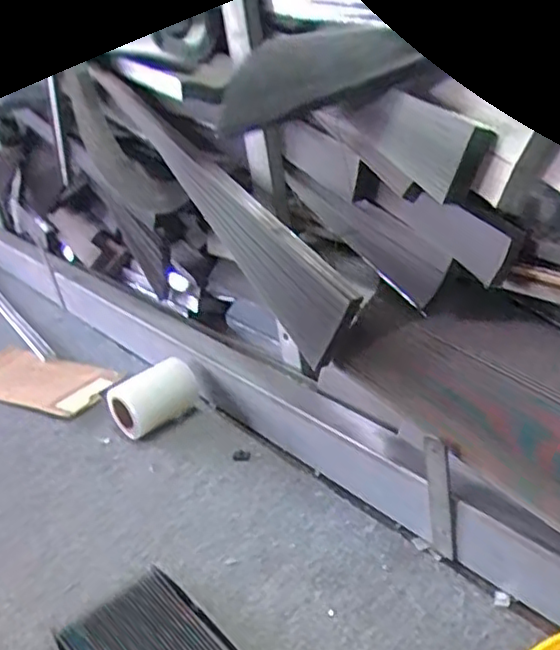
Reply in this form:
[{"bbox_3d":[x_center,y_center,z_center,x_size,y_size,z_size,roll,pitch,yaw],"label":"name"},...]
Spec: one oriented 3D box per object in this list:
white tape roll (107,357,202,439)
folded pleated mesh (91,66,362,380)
[{"bbox_3d":[-0.171,0.101,0.930,0.120,0.062,0.067,-23,30,-31],"label":"white tape roll"},{"bbox_3d":[-0.095,-0.171,0.819,0.038,0.082,0.570,-20,52,-26],"label":"folded pleated mesh"}]

